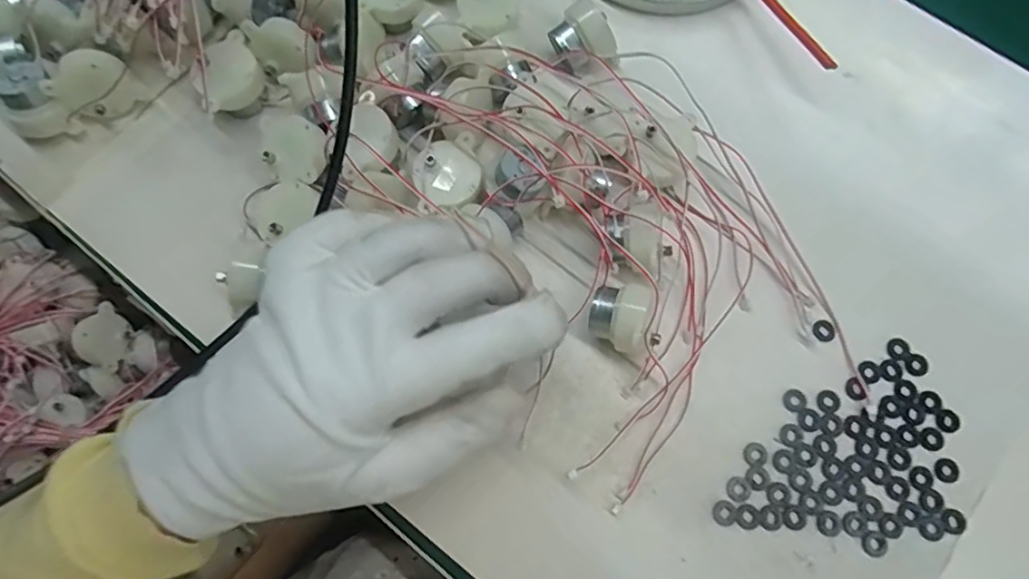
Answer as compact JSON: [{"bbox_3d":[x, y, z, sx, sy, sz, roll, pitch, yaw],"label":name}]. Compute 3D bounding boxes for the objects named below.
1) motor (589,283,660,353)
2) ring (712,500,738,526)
[{"bbox_3d":[0.047,0.013,0.269,0.026,0.033,0.025,22,76,6],"label":"motor"},{"bbox_3d":[0.093,0.099,0.261,0.011,0.004,0.010,0,75,0],"label":"ring"}]

